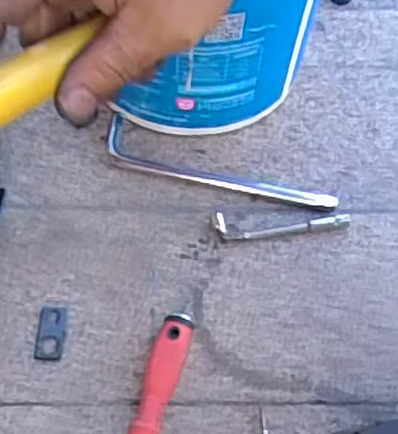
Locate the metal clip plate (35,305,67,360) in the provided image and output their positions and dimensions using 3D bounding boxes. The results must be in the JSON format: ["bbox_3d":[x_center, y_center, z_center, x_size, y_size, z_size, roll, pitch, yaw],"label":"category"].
[{"bbox_3d":[-0.136,0.106,0.651,0.024,0.004,0.051,3,59,-2],"label":"metal clip plate"}]

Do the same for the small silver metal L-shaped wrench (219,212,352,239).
[{"bbox_3d":[0.085,0.007,0.712,0.136,0.010,0.025,-3,60,-6],"label":"small silver metal L-shaped wrench"}]

